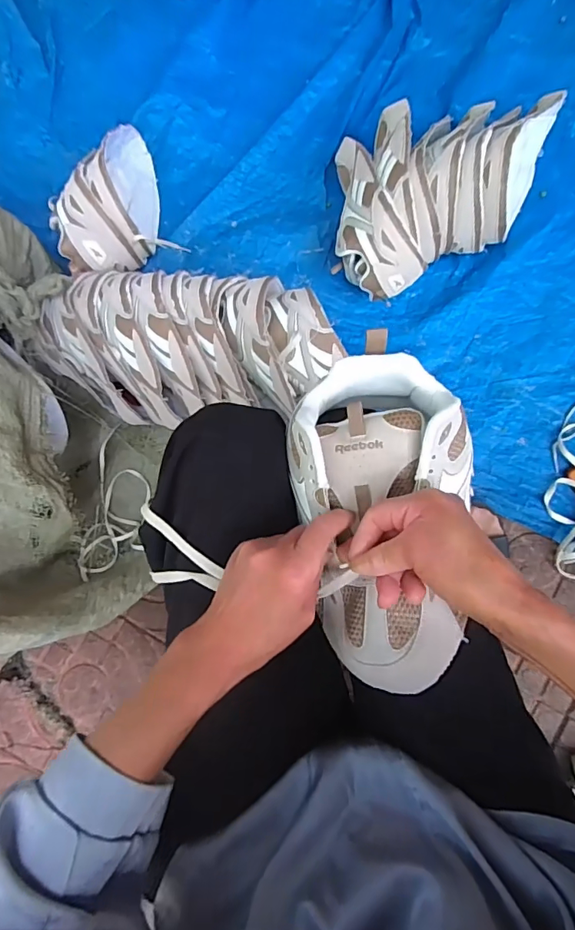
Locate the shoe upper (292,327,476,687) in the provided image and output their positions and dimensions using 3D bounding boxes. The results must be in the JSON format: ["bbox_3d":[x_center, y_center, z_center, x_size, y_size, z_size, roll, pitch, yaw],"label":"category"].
[{"bbox_3d":[0.072,0.033,0.358,0.128,0.064,0.249,-3,84,9],"label":"shoe upper"}]

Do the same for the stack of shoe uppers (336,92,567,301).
[{"bbox_3d":[0.238,-0.392,0.705,0.320,0.167,0.273,-2,82,9],"label":"stack of shoe uppers"}]

